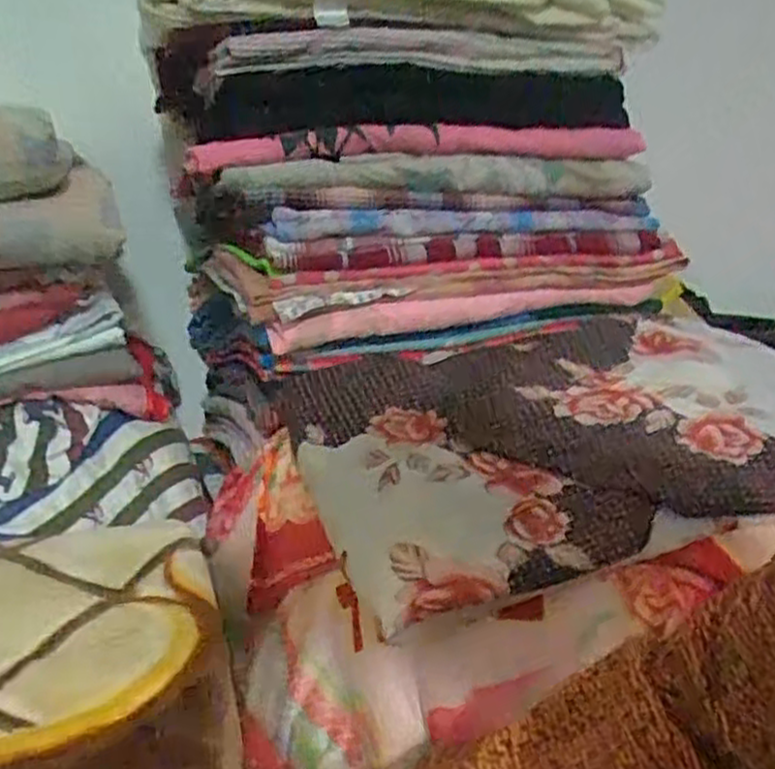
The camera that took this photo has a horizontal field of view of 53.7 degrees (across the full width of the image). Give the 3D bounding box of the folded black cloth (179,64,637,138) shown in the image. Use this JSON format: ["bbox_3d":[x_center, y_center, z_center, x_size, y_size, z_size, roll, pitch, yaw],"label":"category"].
[{"bbox_3d":[0.020,-0.357,0.965,0.484,0.075,0.261,-12,22,-23],"label":"folded black cloth"}]

